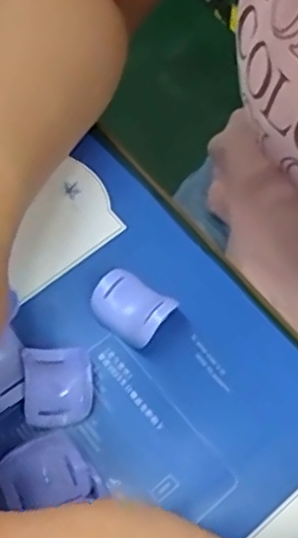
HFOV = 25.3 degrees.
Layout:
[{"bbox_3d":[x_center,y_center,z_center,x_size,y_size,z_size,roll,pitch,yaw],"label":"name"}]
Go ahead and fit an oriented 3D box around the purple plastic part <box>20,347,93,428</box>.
[{"bbox_3d":[-0.042,0.053,0.307,0.031,0.012,0.037,-7,66,-2],"label":"purple plastic part"}]

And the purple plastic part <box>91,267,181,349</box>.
[{"bbox_3d":[-0.010,0.019,0.320,0.037,0.020,0.026,35,71,15],"label":"purple plastic part"}]

